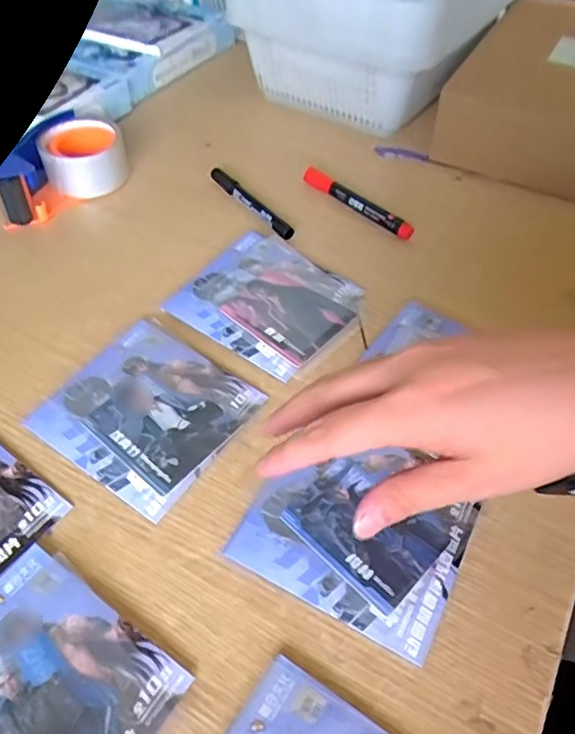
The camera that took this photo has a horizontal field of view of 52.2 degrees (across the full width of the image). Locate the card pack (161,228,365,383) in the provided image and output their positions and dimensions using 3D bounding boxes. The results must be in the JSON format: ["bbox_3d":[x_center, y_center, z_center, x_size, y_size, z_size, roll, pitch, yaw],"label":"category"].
[{"bbox_3d":[-0.017,-0.062,0.525,0.146,0.007,0.129,30,56,21],"label":"card pack"}]

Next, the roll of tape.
[{"bbox_3d":[-0.224,-0.231,0.648,0.088,0.060,0.088,0,51,-1],"label":"roll of tape"}]

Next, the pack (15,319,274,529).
[{"bbox_3d":[-0.107,0.031,0.450,0.134,0.009,0.131,29,56,21],"label":"pack"}]

